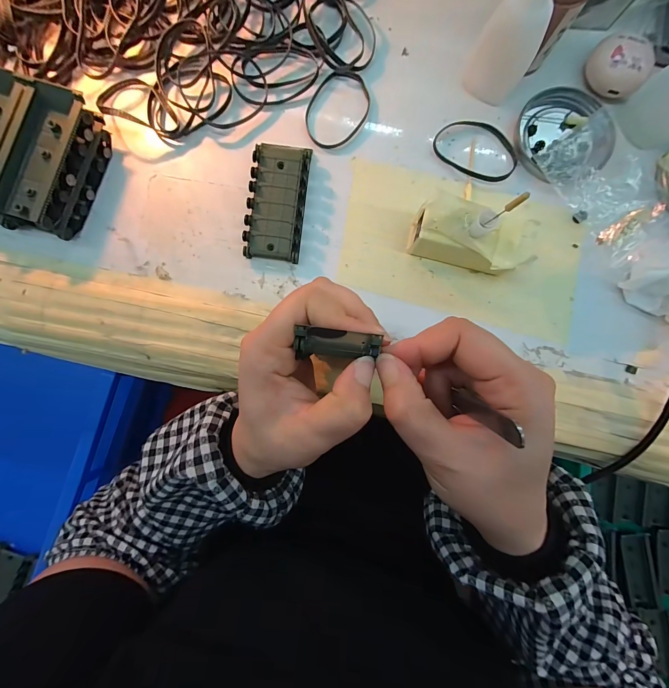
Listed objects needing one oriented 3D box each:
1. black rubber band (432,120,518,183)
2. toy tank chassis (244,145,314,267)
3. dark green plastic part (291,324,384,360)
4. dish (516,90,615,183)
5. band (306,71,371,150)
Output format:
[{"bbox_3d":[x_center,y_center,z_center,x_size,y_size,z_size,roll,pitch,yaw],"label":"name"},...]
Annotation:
[{"bbox_3d":[0.119,-0.162,0.261,0.069,0.004,0.048,36,87,0],"label":"black rubber band"},{"bbox_3d":[-0.045,-0.112,0.248,0.043,0.016,0.089,8,87,-1],"label":"toy tank chassis"},{"bbox_3d":[0.002,0.001,0.156,0.042,0.011,0.012,3,87,3],"label":"dark green plastic part"},{"bbox_3d":[0.191,-0.175,0.260,0.077,0.012,0.075,0,87,-1],"label":"dish"},{"bbox_3d":[0.003,-0.196,0.261,0.048,0.004,0.070,29,87,0],"label":"band"}]

